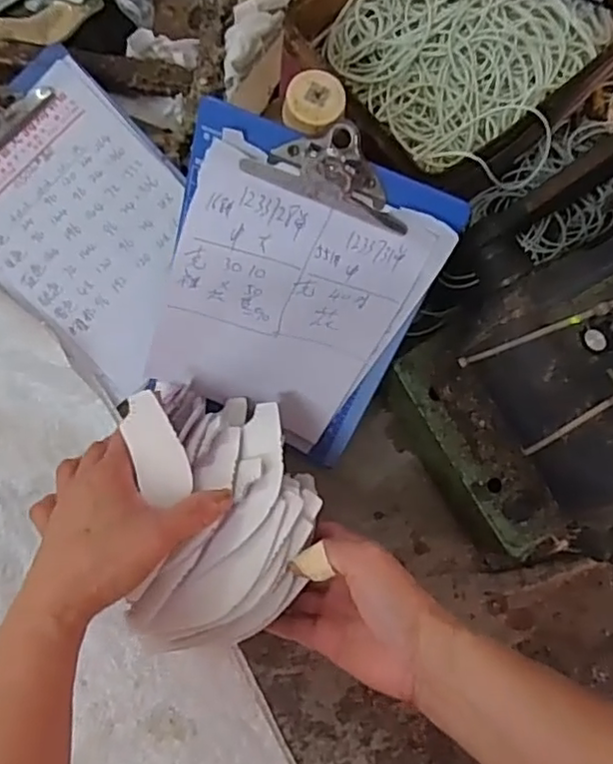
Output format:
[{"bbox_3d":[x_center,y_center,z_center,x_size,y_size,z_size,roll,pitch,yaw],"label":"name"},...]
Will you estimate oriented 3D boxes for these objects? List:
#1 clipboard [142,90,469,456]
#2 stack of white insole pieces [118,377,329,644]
[{"bbox_3d":[-0.013,-0.041,0.385,0.141,0.208,0.030,18,42,-5],"label":"clipboard"},{"bbox_3d":[-0.051,0.080,0.399,0.111,0.065,0.164,-4,82,-5],"label":"stack of white insole pieces"}]

